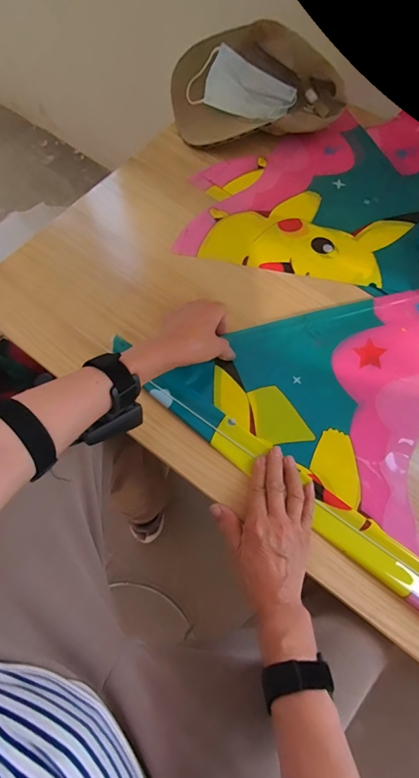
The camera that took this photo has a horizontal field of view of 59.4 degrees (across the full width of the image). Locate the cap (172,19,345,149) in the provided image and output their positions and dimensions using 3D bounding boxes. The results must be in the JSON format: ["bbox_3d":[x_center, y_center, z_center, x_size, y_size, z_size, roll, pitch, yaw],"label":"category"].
[{"bbox_3d":[0.083,-0.534,0.645,0.273,0.124,0.145,-15,70,-8],"label":"cap"}]

